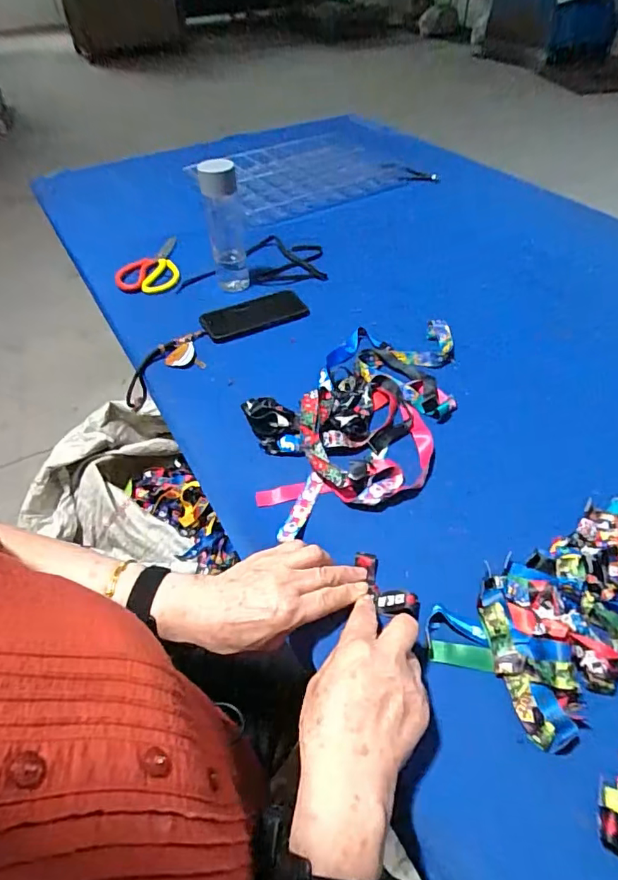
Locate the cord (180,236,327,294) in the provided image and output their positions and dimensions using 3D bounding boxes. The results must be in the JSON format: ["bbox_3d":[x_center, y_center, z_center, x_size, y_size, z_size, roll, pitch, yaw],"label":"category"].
[{"bbox_3d":[-0.102,-0.334,0.951,0.266,0.030,0.160,1,47,3],"label":"cord"}]

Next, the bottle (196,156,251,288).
[{"bbox_3d":[-0.139,-0.351,0.825,0.054,0.199,0.060,-12,47,-9],"label":"bottle"}]

